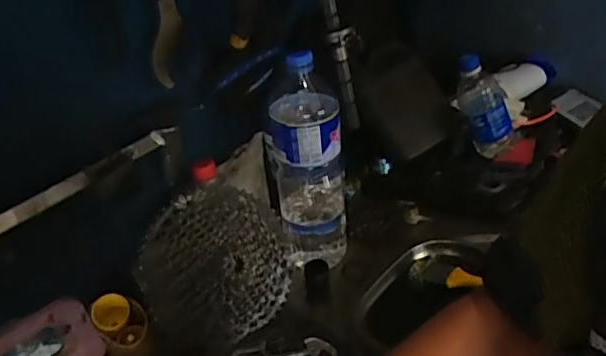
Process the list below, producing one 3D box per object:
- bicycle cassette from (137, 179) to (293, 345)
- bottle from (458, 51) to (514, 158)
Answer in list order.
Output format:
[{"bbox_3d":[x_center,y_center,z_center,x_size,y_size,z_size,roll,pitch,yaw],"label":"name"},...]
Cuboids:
[{"bbox_3d":[-0.101,0.107,0.702,0.194,0.192,0.045,-32,7,-30],"label":"bicycle cassette"},{"bbox_3d":[0.275,-0.111,0.885,0.072,0.163,0.053,-7,24,44],"label":"bottle"}]

